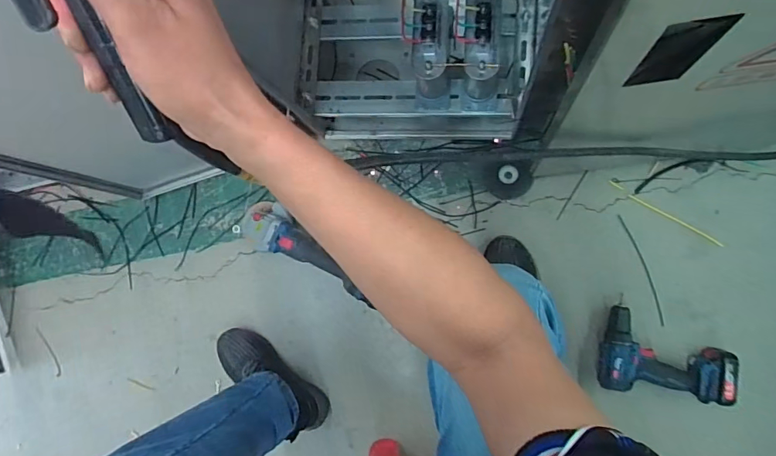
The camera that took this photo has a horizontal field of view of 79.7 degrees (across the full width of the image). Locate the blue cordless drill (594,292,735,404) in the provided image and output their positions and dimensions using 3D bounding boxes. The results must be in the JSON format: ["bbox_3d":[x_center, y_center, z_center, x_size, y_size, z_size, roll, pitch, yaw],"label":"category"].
[{"bbox_3d":[0.539,0.244,0.904,0.230,0.067,0.162,6,88,10],"label":"blue cordless drill"}]

